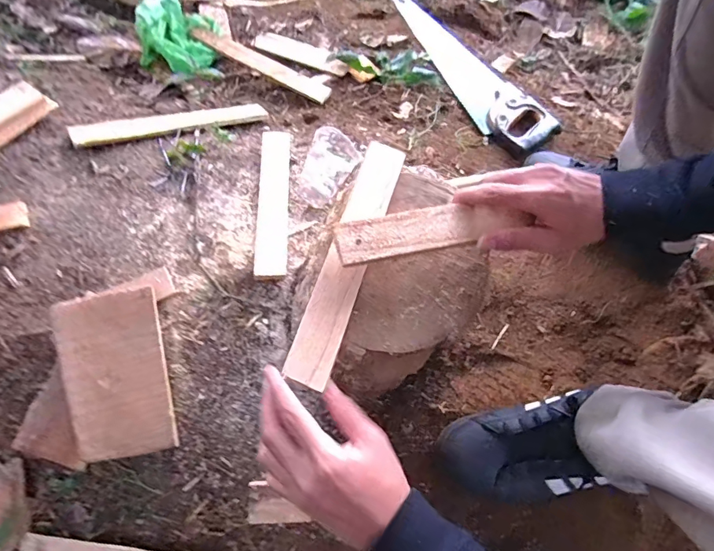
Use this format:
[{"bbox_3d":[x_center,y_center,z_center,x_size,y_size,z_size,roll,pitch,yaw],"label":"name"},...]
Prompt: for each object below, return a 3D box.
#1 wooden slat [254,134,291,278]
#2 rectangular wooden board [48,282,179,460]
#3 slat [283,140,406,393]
[{"bbox_3d":[-0.113,-0.105,0.598,0.041,0.005,0.247,5,59,-14],"label":"wooden slat"},{"bbox_3d":[-0.274,0.114,0.502,0.105,0.007,0.185,-9,91,-17],"label":"rectangular wooden board"},{"bbox_3d":[-0.007,-0.020,0.406,0.038,0.009,0.242,20,70,-1],"label":"slat"}]

